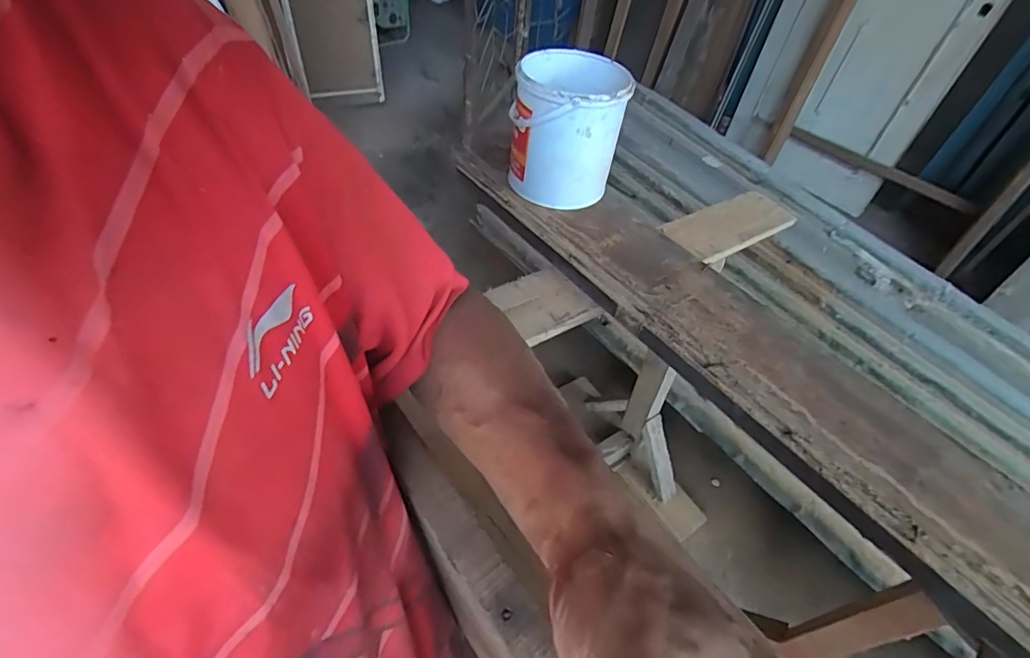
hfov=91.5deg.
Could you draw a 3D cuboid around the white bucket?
[{"bbox_3d":[0.085,-0.319,0.826,0.166,0.196,0.166,3,47,-3],"label":"white bucket"}]

